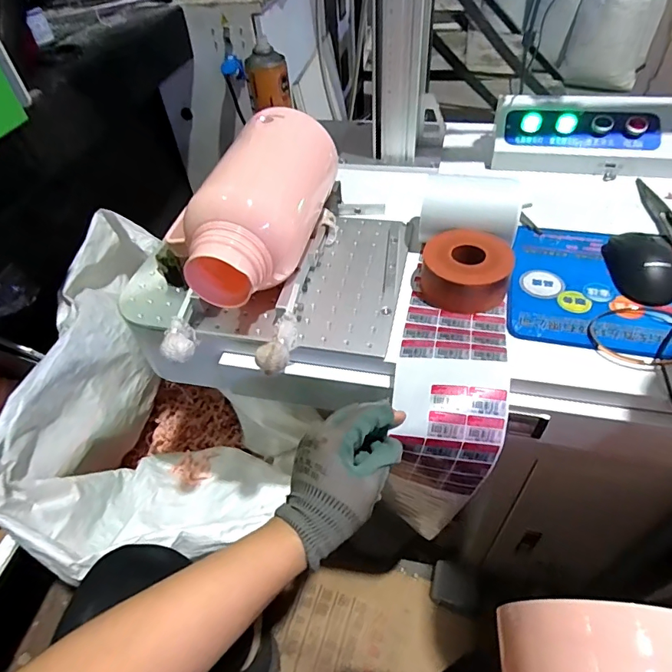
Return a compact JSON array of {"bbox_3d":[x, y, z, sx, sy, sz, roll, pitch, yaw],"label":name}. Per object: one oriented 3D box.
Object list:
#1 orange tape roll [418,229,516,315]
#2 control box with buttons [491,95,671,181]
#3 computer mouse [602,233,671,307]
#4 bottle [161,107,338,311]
[{"bbox_3d":[0.147,-0.075,0.517,0.099,0.049,0.087,16,51,19],"label":"orange tape roll"},{"bbox_3d":[0.417,-0.311,0.706,0.328,0.074,0.120,10,49,14],"label":"control box with buttons"},{"bbox_3d":[0.350,-0.083,0.514,0.063,0.038,0.099,6,48,10],"label":"computer mouse"},{"bbox_3d":[-0.082,-0.153,0.524,0.108,0.106,0.260,16,65,19],"label":"bottle"}]

